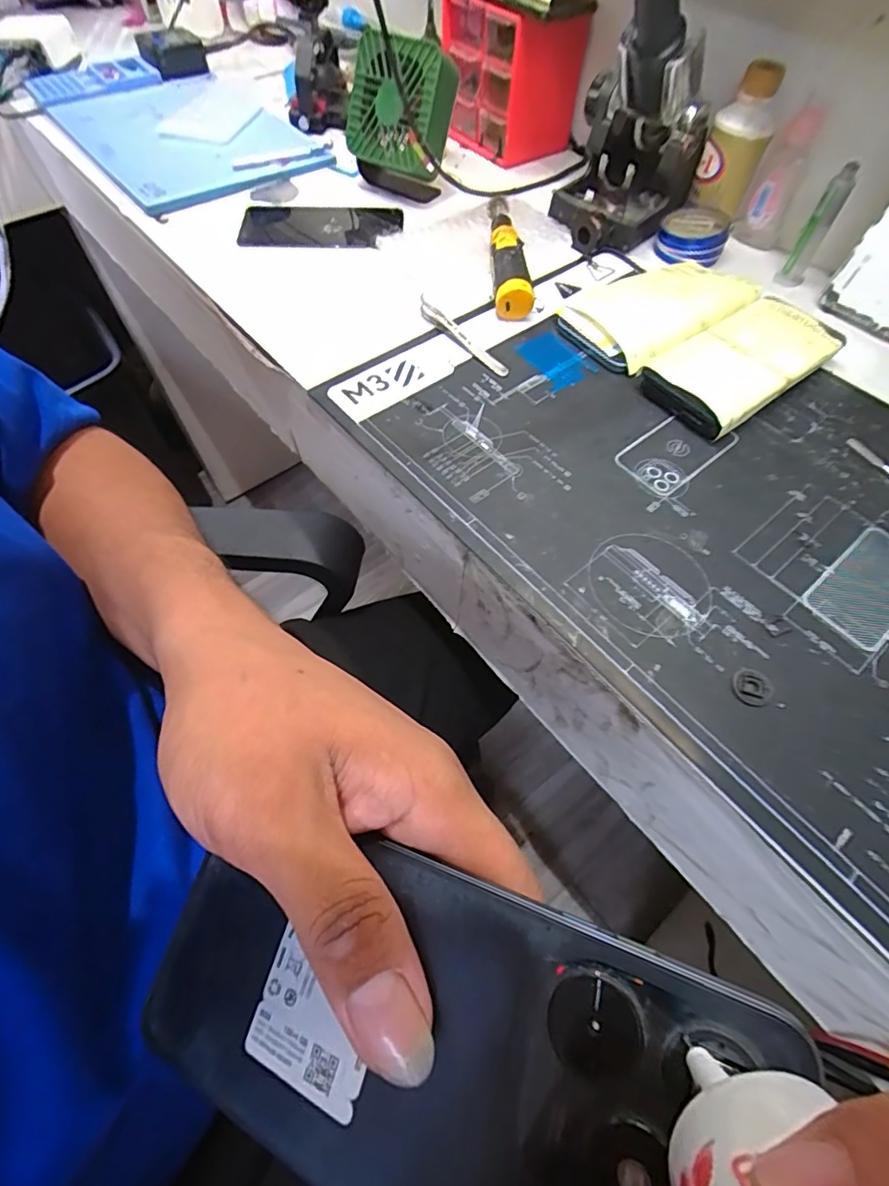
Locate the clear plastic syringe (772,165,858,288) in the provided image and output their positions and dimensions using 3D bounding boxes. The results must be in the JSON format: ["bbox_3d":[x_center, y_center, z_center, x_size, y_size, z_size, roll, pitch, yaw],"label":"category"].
[{"bbox_3d":[0.326,-0.319,0.451,0.021,0.091,0.021,27,63,15],"label":"clear plastic syringe"}]

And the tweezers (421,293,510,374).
[{"bbox_3d":[0.015,-0.209,0.418,0.013,0.014,0.100,-37,66,-20],"label":"tweezers"}]

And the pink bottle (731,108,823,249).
[{"bbox_3d":[0.310,-0.384,0.483,0.043,0.105,0.027,28,63,15],"label":"pink bottle"}]

